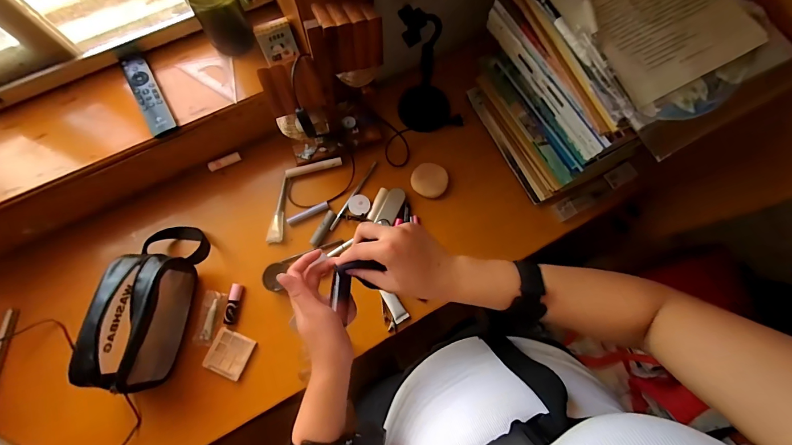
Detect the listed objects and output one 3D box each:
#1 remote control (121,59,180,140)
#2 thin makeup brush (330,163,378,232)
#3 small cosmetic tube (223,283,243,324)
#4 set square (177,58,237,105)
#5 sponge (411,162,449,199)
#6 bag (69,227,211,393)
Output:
[{"bbox_3d":[-0.437,-0.225,0.603,0.044,0.018,0.155,-28,78,-9],"label":"remote control"},{"bbox_3d":[-0.086,-0.058,0.695,0.012,0.014,0.167,29,76,5],"label":"thin makeup brush"},{"bbox_3d":[-0.303,0.151,0.633,0.022,0.014,0.073,6,75,0],"label":"small cosmetic tube"},{"bbox_3d":[-0.330,-0.279,0.635,0.134,0.004,0.070,33,76,10],"label":"set square"},{"bbox_3d":[0.071,-0.091,0.717,0.075,0.015,0.075,29,77,6],"label":"sponge"},{"bbox_3d":[-0.426,0.132,0.583,0.106,0.119,0.274,10,75,1],"label":"bag"}]

